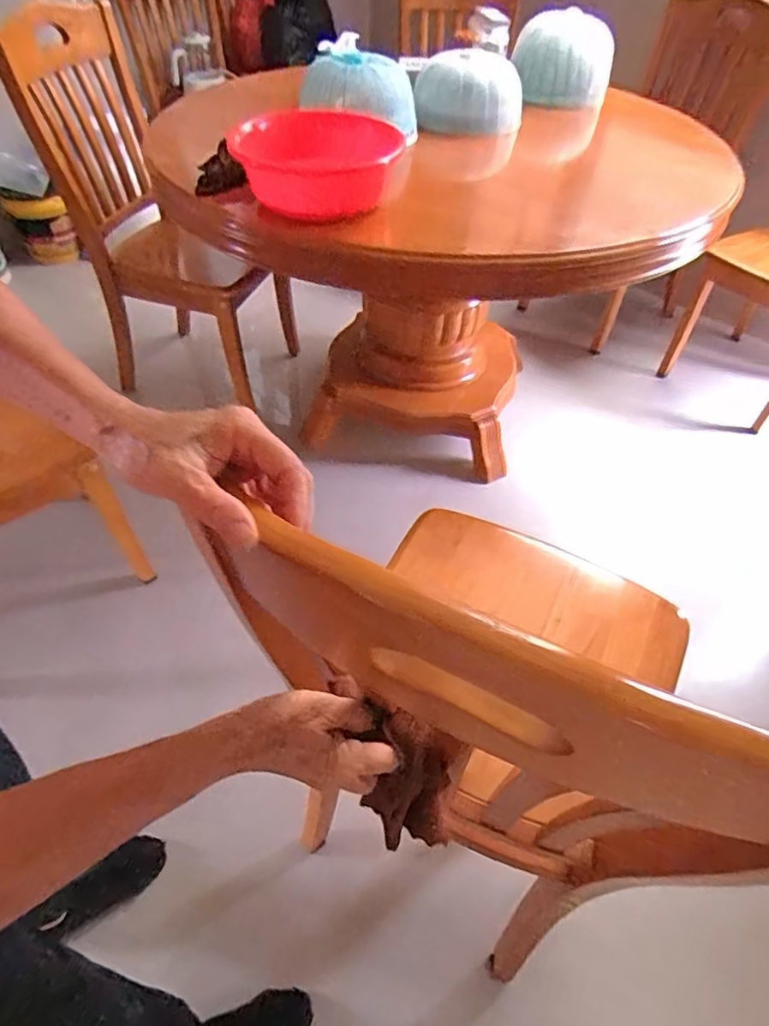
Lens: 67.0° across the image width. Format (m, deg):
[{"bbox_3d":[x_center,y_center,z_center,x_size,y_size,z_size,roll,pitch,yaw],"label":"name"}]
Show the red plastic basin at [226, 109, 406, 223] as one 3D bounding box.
[{"bbox_3d":[-0.104,-0.573,0.953,0.252,0.102,0.252,1,49,-1],"label":"red plastic basin"}]

